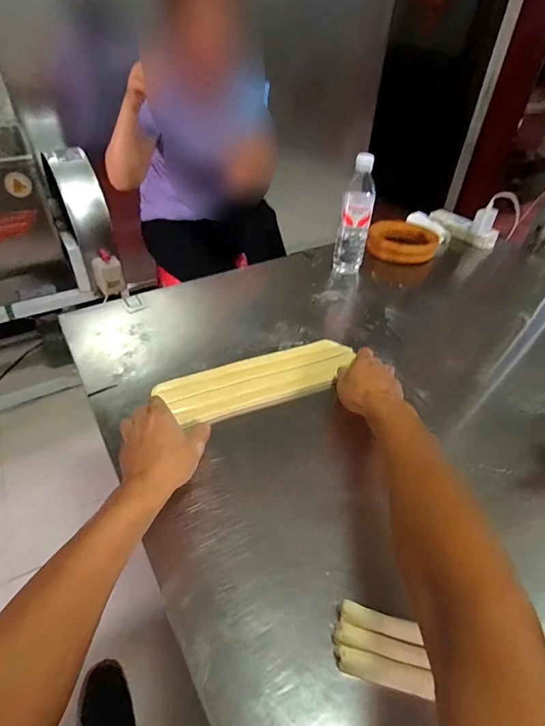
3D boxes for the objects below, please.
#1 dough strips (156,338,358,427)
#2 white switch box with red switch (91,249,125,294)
[{"bbox_3d":[-0.013,0.021,0.639,0.312,0.023,0.103,-16,45,-22],"label":"dough strips"},{"bbox_3d":[-0.575,-0.322,1.413,0.099,0.147,0.084,-11,43,-15],"label":"white switch box with red switch"}]

